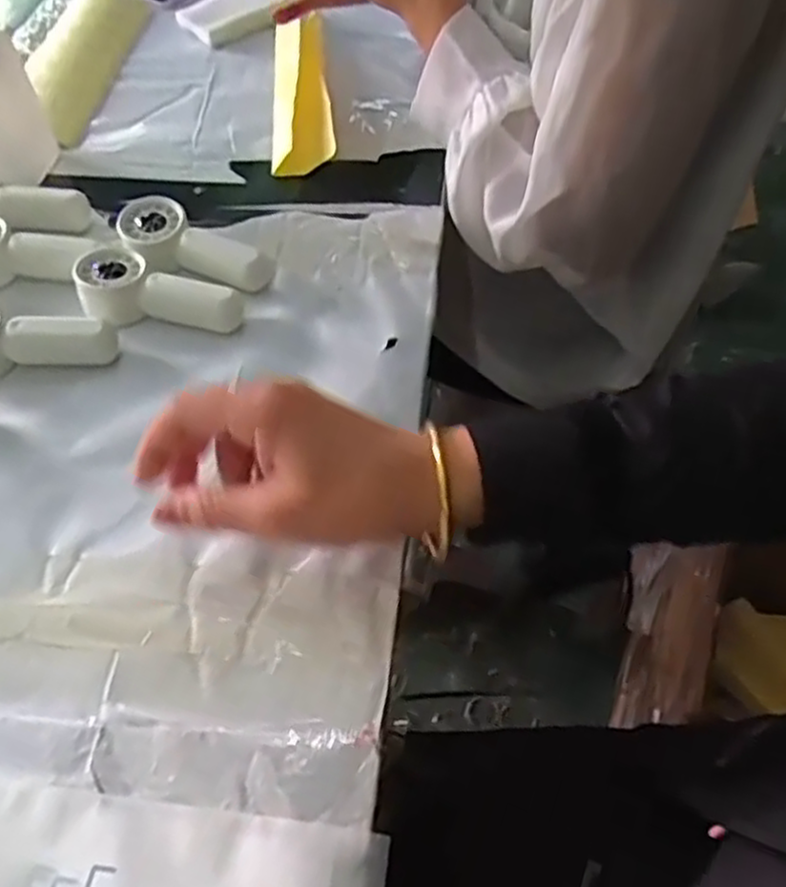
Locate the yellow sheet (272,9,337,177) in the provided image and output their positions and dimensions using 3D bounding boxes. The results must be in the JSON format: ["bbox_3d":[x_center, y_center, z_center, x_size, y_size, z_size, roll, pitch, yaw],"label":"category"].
[{"bbox_3d":[-0.080,-0.307,0.657,0.051,0.035,0.203,-5,53,-1],"label":"yellow sheet"}]

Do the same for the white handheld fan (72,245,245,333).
[{"bbox_3d":[-0.157,-0.095,0.498,0.113,0.030,0.047,18,55,13],"label":"white handheld fan"}]

